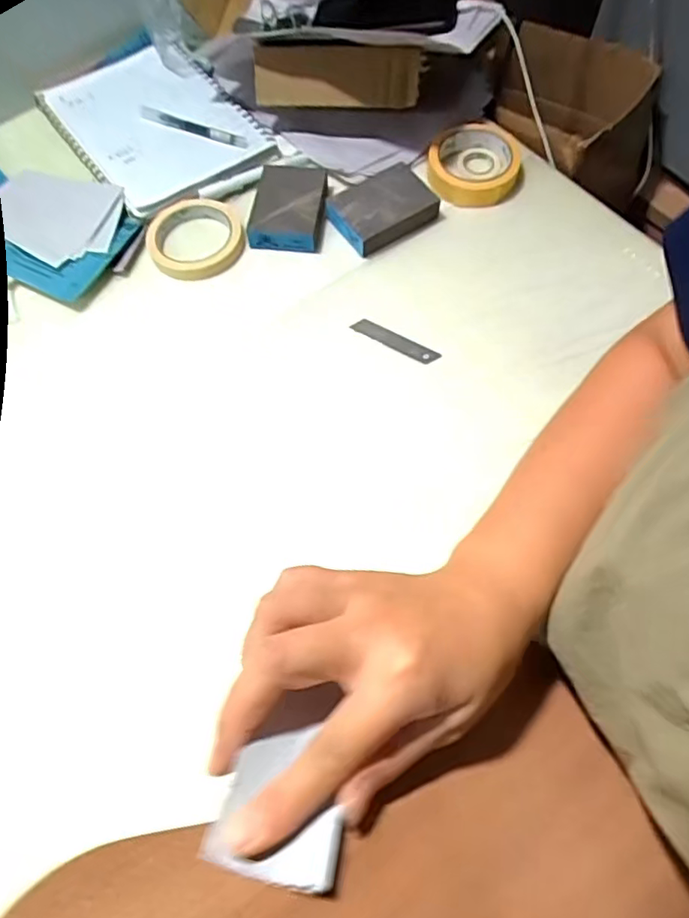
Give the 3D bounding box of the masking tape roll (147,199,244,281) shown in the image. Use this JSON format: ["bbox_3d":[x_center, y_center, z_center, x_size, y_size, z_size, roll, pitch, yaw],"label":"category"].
[{"bbox_3d":[-0.158,-0.236,0.620,0.096,0.021,0.094,-1,67,2],"label":"masking tape roll"}]

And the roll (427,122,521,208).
[{"bbox_3d":[0.139,-0.321,0.625,0.094,0.025,0.100,-1,67,2],"label":"roll"}]

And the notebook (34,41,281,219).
[{"bbox_3d":[-0.226,-0.399,0.681,0.179,0.022,0.268,-36,70,-13],"label":"notebook"}]

